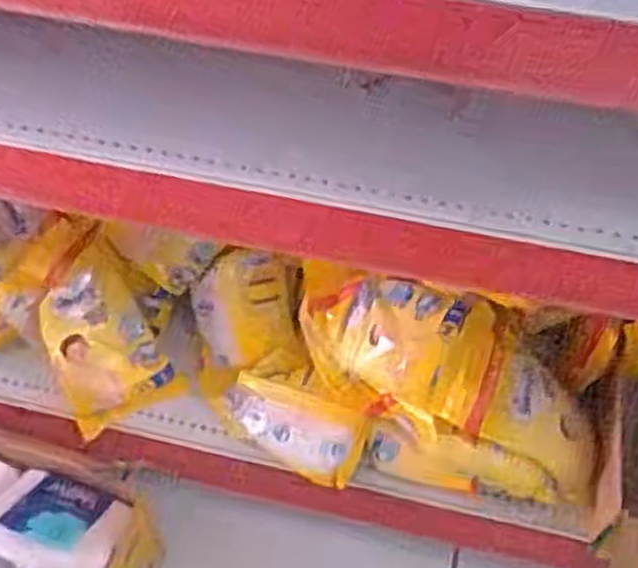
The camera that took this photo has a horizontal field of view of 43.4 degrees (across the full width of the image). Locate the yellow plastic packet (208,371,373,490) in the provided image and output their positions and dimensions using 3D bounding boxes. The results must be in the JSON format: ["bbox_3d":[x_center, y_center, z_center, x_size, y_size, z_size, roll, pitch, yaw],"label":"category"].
[{"bbox_3d":[-0.035,0.150,0.873,0.175,0.061,0.066,23,55,15],"label":"yellow plastic packet"}]

